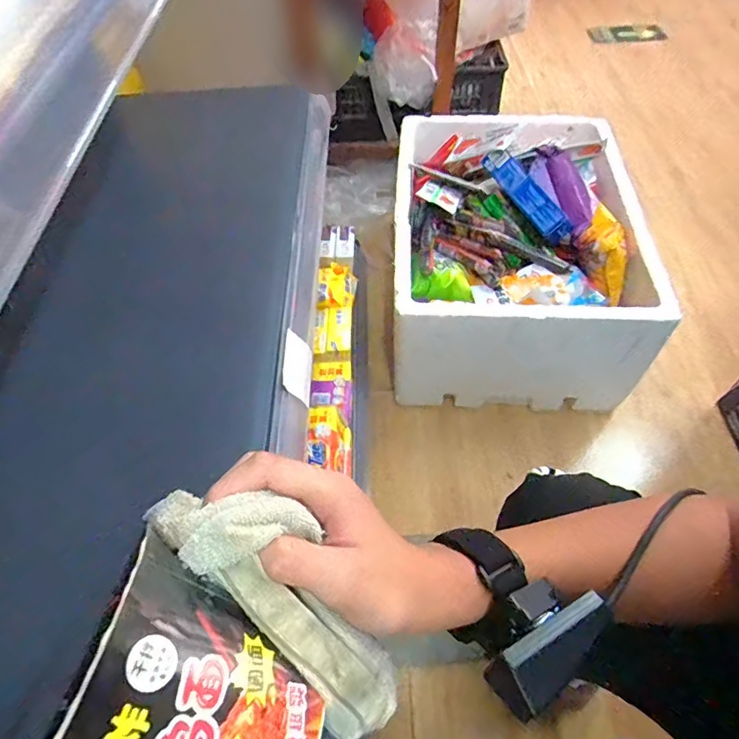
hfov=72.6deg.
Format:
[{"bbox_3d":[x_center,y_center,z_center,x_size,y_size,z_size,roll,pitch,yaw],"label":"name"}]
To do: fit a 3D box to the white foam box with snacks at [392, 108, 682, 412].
[{"bbox_3d":[0.276,-0.256,1.045,0.421,0.321,0.610,2,54,4],"label":"white foam box with snacks"}]

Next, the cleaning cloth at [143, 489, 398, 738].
[{"bbox_3d":[-0.037,0.109,0.245,0.051,0.045,0.149,-43,95,-24],"label":"cleaning cloth"}]

